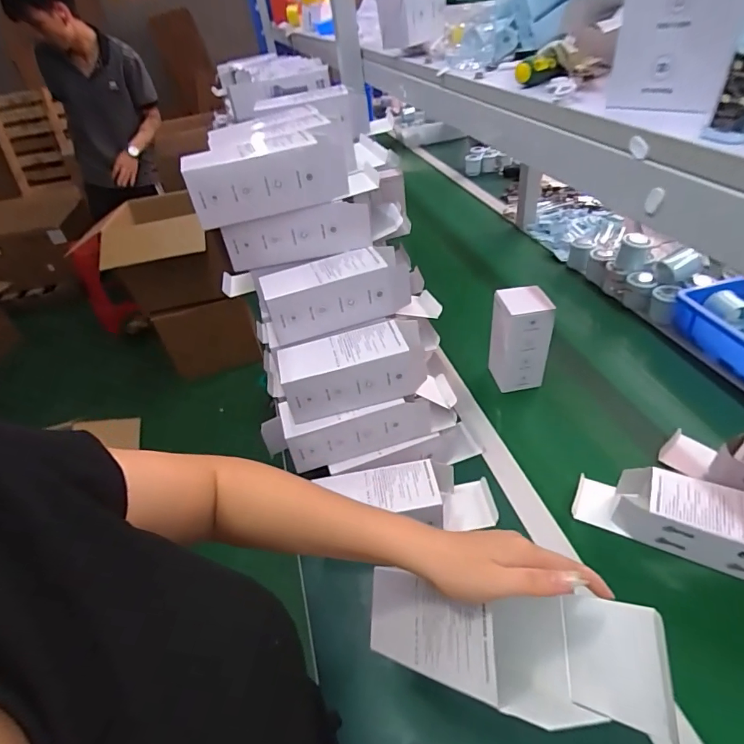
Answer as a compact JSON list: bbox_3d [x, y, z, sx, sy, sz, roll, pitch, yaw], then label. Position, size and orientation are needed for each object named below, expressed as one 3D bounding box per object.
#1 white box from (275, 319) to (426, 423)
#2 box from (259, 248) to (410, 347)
[{"bbox_3d":[-0.024,-0.005,0.586,0.183,0.068,0.083,-13,44,-8],"label":"white box"},{"bbox_3d":[-0.047,-0.111,0.601,0.188,0.068,0.083,-15,44,-10],"label":"box"}]

